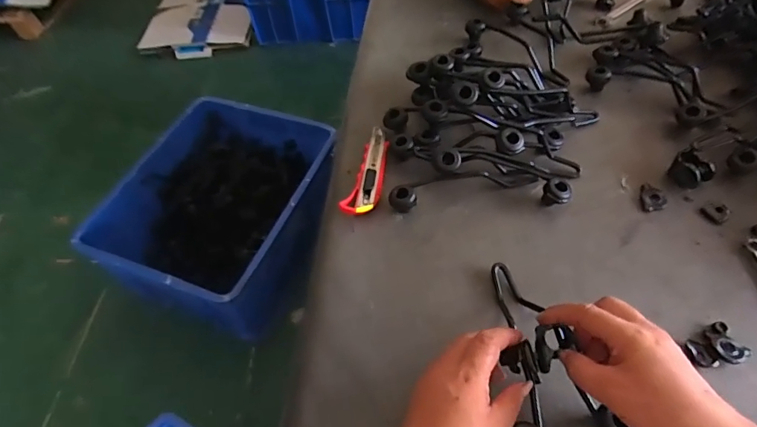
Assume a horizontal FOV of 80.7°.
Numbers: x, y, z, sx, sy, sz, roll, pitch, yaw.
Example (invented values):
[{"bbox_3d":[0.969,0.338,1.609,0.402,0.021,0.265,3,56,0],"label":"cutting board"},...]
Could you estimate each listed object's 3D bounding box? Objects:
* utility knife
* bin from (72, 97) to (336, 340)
[{"bbox_3d":[-0.009,-0.056,0.595,0.039,0.017,0.148,13,56,10],"label":"utility knife"},{"bbox_3d":[-0.445,-0.018,1.322,0.489,0.299,0.617,15,57,14],"label":"bin"}]

